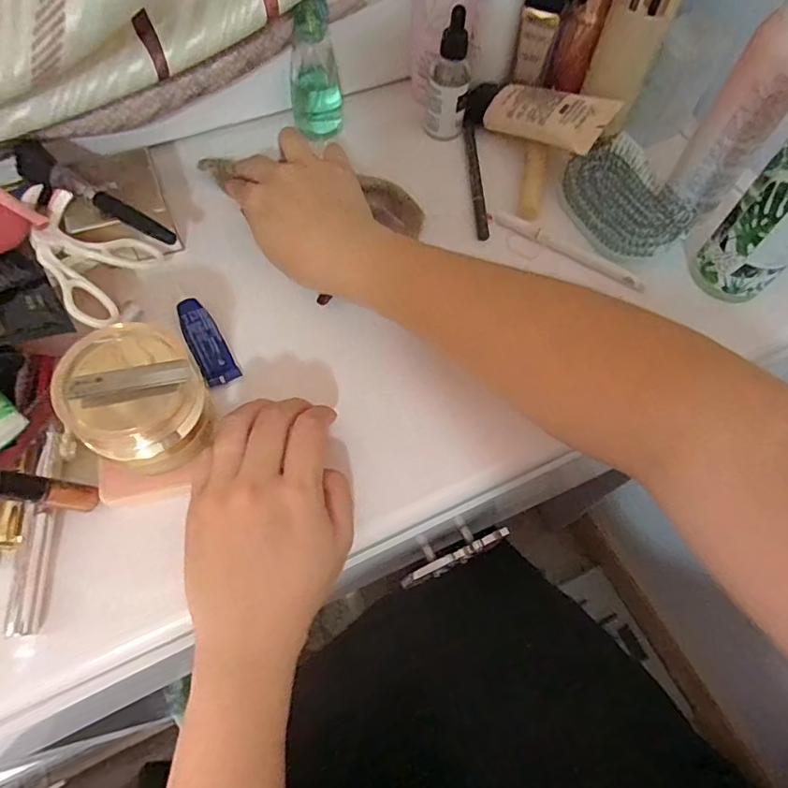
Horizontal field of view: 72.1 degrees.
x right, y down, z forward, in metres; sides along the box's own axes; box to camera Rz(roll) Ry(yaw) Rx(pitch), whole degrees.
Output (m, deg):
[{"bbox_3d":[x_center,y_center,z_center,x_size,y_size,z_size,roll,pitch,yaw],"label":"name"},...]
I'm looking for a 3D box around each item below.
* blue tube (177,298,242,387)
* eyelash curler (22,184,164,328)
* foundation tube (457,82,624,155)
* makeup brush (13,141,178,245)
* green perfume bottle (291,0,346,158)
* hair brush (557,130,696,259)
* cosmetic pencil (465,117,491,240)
[{"bbox_3d":[-0.126,-0.036,0.363,0.022,0.009,0.065,-26,68,-15],"label":"blue tube"},{"bbox_3d":[-0.203,-0.084,0.345,0.081,0.019,0.079,28,48,-27],"label":"eyelash curler"},{"bbox_3d":[0.109,-0.228,0.436,0.128,0.021,0.044,31,65,31],"label":"foundation tube"},{"bbox_3d":[-0.201,-0.130,0.357,0.130,0.016,0.021,32,66,12],"label":"makeup brush"},{"bbox_3d":[-0.060,-0.253,0.425,0.042,0.100,0.032,-13,65,-9],"label":"green perfume bottle"},{"bbox_3d":[0.178,-0.150,0.421,0.073,0.026,0.098,-26,68,-15],"label":"hair brush"},{"bbox_3d":[0.067,-0.175,0.440,0.011,0.011,0.122,-1,64,-4],"label":"cosmetic pencil"}]

